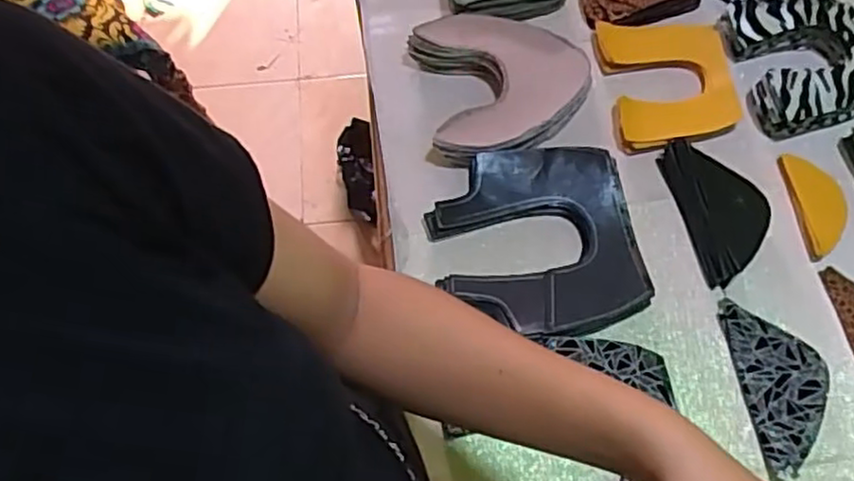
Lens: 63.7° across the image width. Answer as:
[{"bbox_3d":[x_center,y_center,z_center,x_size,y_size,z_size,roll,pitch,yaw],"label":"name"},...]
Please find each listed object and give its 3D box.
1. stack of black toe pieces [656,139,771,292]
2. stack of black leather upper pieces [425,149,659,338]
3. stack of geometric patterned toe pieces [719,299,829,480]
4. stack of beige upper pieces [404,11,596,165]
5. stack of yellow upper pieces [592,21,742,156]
[{"bbox_3d":[0.279,-0.036,0.655,0.071,0.022,0.146,-14,65,-6],"label":"stack of black toe pieces"},{"bbox_3d":[0.099,0.001,0.631,0.182,0.033,0.185,-12,65,-5],"label":"stack of black leather upper pieces"},{"bbox_3d":[0.304,0.123,0.585,0.073,0.015,0.147,-4,64,-1],"label":"stack of geometric patterned toe pieces"},{"bbox_3d":[0.079,-0.164,0.710,0.179,0.049,0.172,-16,65,-7],"label":"stack of beige upper pieces"},{"bbox_3d":[0.249,-0.165,0.719,0.129,0.025,0.153,-3,64,-1],"label":"stack of yellow upper pieces"}]

